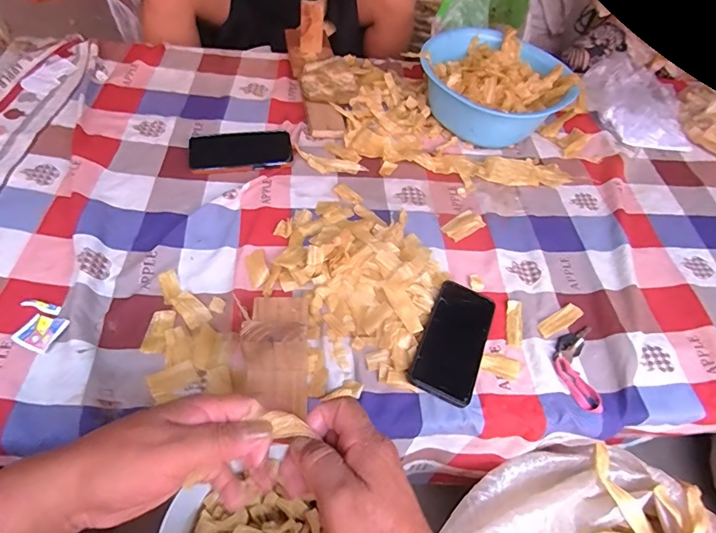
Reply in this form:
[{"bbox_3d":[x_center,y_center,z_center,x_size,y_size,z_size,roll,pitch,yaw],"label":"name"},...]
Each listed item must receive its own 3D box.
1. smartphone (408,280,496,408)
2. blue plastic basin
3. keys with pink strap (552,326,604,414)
[{"bbox_3d":[0.123,0.090,0.559,0.081,0.016,0.160,33,56,-7],"label":"smartphone"},{"bbox_3d":[0.249,-0.328,0.826,0.253,0.102,0.253,4,54,-5],"label":"blue plastic basin"},{"bbox_3d":[0.279,0.123,0.559,0.054,0.016,0.118,9,54,2],"label":"keys with pink strap"}]

